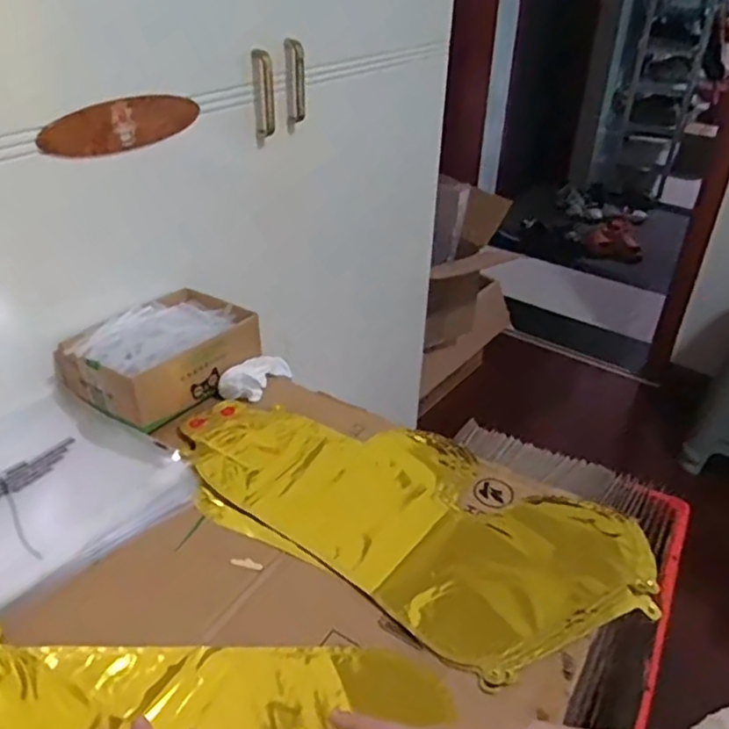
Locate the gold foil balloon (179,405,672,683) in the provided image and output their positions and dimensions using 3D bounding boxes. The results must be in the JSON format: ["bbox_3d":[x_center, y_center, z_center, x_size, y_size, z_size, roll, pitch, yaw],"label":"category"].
[{"bbox_3d":[0.025,0.124,0.593,0.430,0.013,0.205,21,38,27],"label":"gold foil balloon"}]

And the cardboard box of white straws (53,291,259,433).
[{"bbox_3d":[-0.220,-0.015,0.722,0.134,0.077,0.183,22,39,29],"label":"cardboard box of white straws"}]

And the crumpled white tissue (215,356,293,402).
[{"bbox_3d":[-0.119,0.011,0.747,0.041,0.032,0.101,18,24,24],"label":"crumpled white tissue"}]

